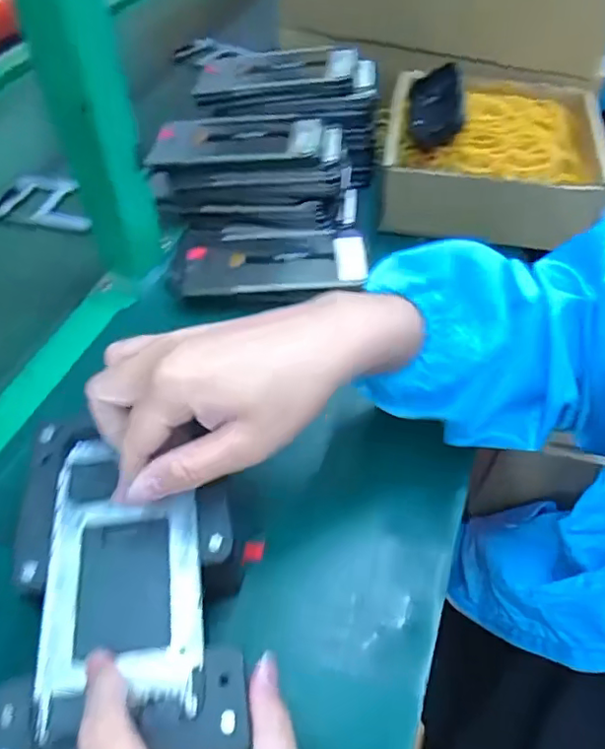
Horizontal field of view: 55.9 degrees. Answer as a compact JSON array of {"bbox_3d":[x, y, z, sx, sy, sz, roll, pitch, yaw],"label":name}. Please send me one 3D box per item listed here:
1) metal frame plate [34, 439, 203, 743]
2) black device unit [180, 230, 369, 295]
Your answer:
[{"bbox_3d":[-0.092,0.096,0.297,0.076,0.007,0.145,-6,51,-7],"label":"metal frame plate"},{"bbox_3d":[-0.024,-0.103,0.497,0.155,0.011,0.083,0,51,-1],"label":"black device unit"}]

